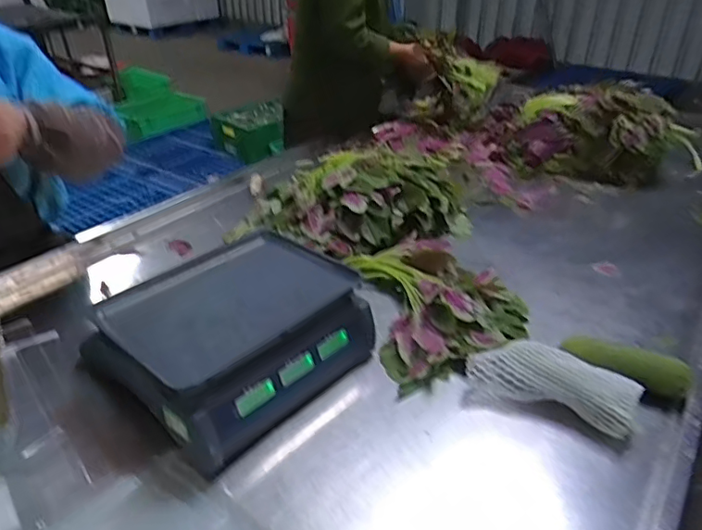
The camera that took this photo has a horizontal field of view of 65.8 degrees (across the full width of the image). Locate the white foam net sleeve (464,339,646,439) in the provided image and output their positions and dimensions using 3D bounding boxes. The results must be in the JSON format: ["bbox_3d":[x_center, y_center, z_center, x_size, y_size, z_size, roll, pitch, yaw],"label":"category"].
[{"bbox_3d":[0.282,0.163,0.767,0.220,0.076,0.065,14,36,23],"label":"white foam net sleeve"}]

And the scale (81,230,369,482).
[{"bbox_3d":[-0.182,0.089,0.815,0.308,0.127,0.328,25,41,35],"label":"scale"}]

